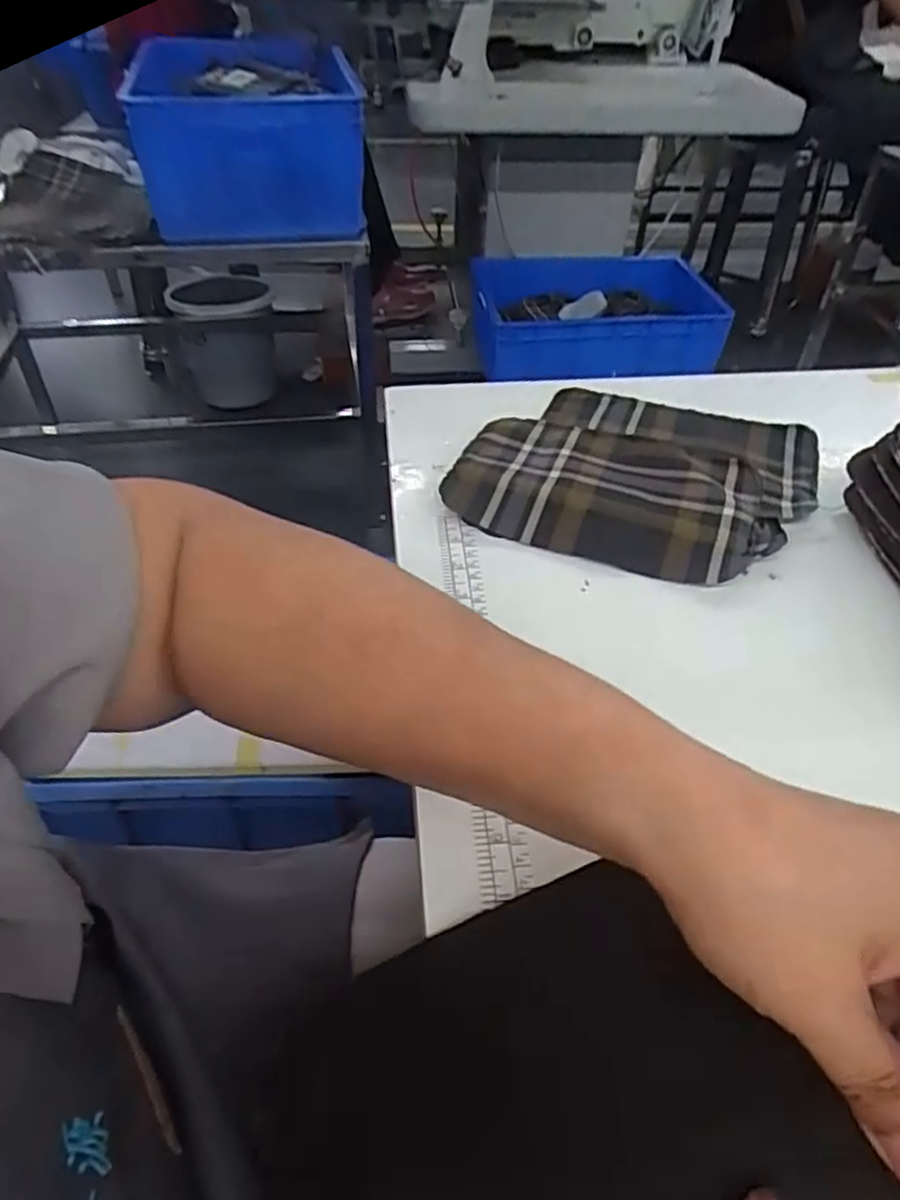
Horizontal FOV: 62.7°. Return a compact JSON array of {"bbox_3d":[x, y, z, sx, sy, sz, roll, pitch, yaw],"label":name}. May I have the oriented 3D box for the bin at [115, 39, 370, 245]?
[{"bbox_3d":[-0.363,-0.829,1.308,0.347,0.222,0.519,-11,46,-13],"label":"bin"}]

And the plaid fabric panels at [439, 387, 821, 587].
[{"bbox_3d":[0.131,-0.093,0.513,0.224,0.014,0.206,17,46,15],"label":"plaid fabric panels"}]

